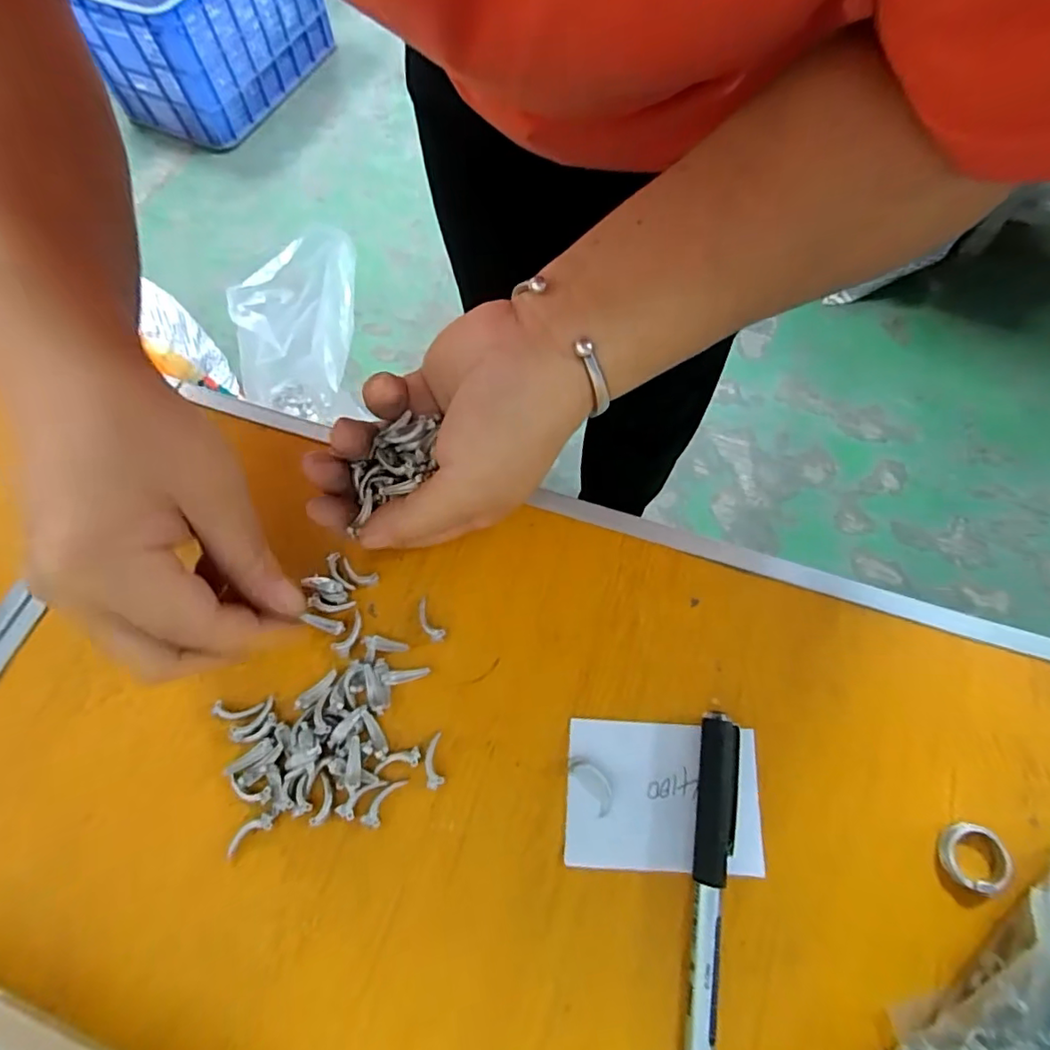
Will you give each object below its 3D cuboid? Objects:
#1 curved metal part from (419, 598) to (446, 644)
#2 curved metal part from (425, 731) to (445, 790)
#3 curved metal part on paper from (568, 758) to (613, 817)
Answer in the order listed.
[{"bbox_3d":[-0.042,0.042,0.241,0.007,0.004,0.021,-34,72,-10],"label":"curved metal part"},{"bbox_3d":[-0.037,0.095,0.221,0.007,0.004,0.020,-7,69,0],"label":"curved metal part"},{"bbox_3d":[0.027,0.101,0.215,0.010,0.004,0.022,-38,73,-11],"label":"curved metal part on paper"}]

